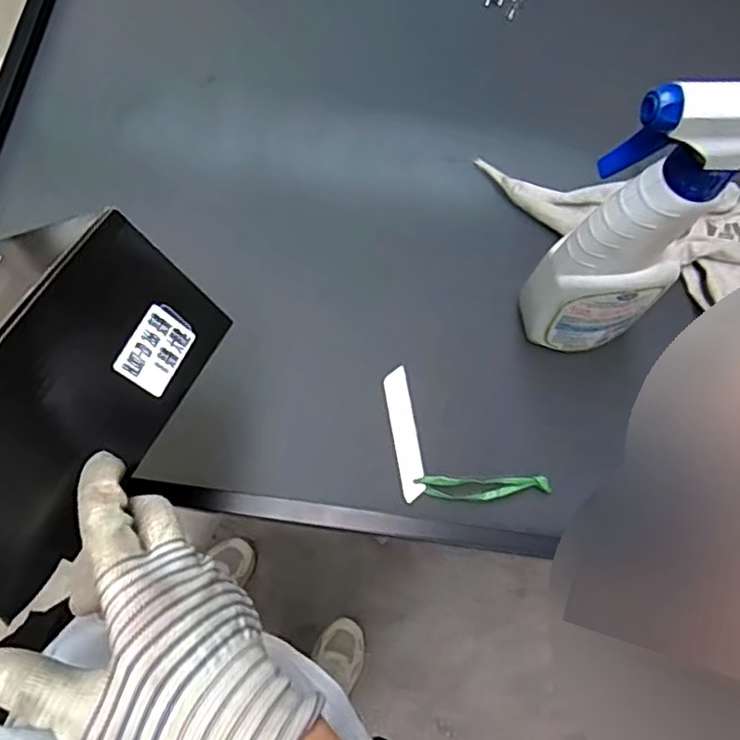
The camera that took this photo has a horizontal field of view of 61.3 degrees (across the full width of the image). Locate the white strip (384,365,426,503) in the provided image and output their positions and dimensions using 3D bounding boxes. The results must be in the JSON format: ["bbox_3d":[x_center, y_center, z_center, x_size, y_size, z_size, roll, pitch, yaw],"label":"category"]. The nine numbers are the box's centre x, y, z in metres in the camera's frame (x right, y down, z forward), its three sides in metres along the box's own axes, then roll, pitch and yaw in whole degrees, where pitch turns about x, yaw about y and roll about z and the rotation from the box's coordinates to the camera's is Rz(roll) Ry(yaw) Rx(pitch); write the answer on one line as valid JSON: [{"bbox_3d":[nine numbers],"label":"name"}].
[{"bbox_3d":[0.027,0.049,0.493,0.019,0.008,0.103,-8,73,-4],"label":"white strip"}]

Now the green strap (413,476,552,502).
[{"bbox_3d":[0.087,0.090,0.474,0.100,0.013,0.018,1,73,-1],"label":"green strap"}]

